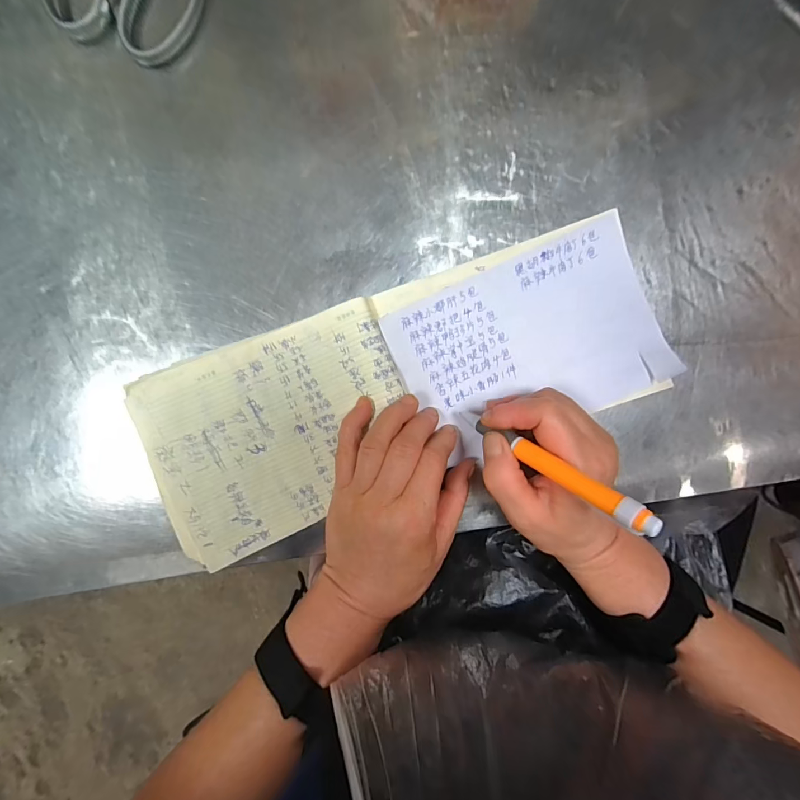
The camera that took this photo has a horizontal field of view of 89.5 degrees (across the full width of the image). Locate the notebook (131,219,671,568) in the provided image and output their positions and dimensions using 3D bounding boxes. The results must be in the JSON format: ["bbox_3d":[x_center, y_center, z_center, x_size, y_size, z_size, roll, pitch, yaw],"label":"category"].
[{"bbox_3d":[0.007,-0.012,0.276,0.351,0.017,0.133,-21,93,-2],"label":"notebook"}]

